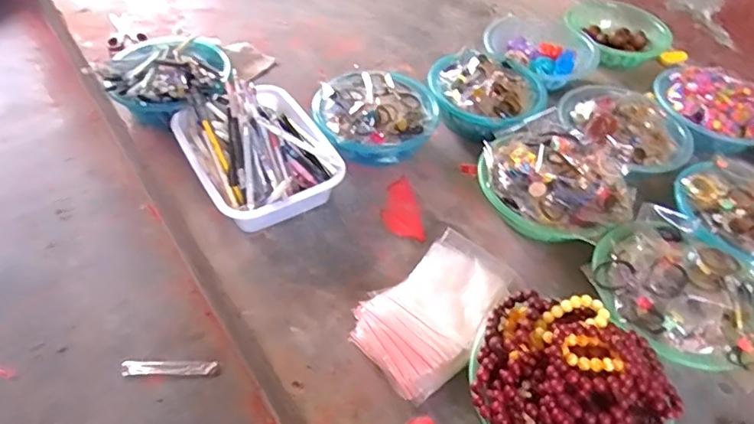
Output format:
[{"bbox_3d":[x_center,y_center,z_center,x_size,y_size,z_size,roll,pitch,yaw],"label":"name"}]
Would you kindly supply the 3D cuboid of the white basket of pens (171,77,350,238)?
[{"bbox_3d":[-0.197,-0.106,0.925,0.216,0.107,0.282,-23,55,-24],"label":"white basket of pens"}]

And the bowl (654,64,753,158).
[{"bbox_3d":[0.649,-0.198,1.088,0.226,0.084,0.187,35,54,22],"label":"bowl"}]

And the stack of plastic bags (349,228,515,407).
[{"bbox_3d":[0.087,0.133,0.776,0.147,0.064,0.250,39,55,25],"label":"stack of plastic bags"}]

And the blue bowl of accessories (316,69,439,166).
[{"bbox_3d":[-0.004,-0.176,1.015,0.210,0.100,0.192,3,48,-4],"label":"blue bowl of accessories"}]

